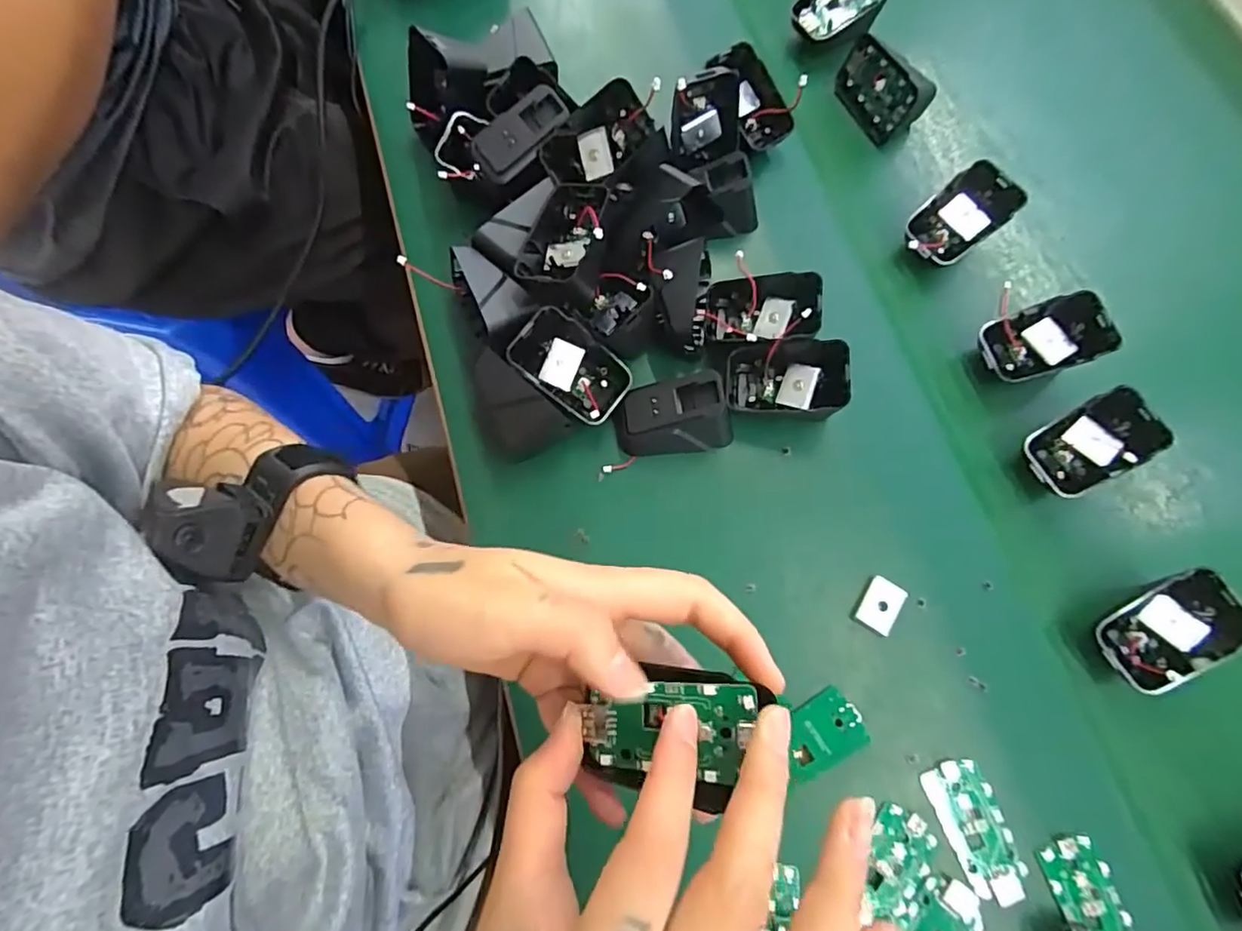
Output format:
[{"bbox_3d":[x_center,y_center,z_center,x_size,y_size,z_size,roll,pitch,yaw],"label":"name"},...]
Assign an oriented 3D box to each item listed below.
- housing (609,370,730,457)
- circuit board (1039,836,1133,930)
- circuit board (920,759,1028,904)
[{"bbox_3d":[0.032,-0.030,0.349,0.068,0.042,0.034,-4,72,-3],"label":"housing"},{"bbox_3d":[0.234,0.221,0.286,0.035,0.009,0.064,-15,71,-10],"label":"circuit board"},{"bbox_3d":[0.183,0.187,0.299,0.031,0.004,0.065,-19,74,-8],"label":"circuit board"}]

